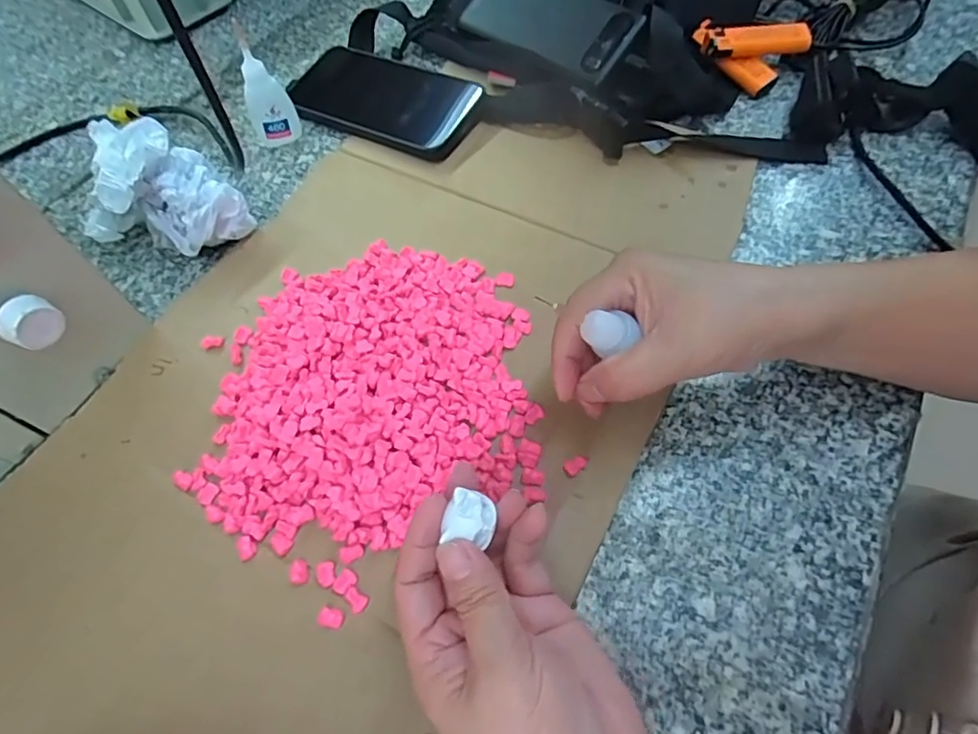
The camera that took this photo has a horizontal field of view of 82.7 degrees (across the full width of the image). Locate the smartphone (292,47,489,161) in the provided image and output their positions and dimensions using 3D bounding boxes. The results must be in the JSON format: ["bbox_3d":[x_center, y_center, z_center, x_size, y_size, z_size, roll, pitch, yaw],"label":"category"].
[{"bbox_3d":[-0.095,-0.222,0.461,0.175,0.017,0.082,23,70,19],"label":"smartphone"}]

